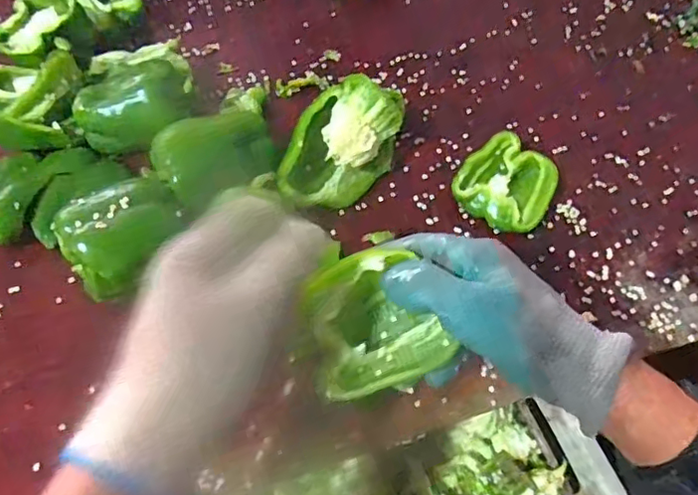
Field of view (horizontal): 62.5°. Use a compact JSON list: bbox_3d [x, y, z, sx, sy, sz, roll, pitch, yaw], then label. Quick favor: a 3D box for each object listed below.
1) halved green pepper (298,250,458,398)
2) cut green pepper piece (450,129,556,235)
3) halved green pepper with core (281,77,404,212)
[{"bbox_3d":[0.013,0.043,0.342,0.070,0.045,0.078,-17,91,-17],"label":"halved green pepper"},{"bbox_3d":[0.134,-0.052,0.488,0.075,0.027,0.077,0,62,-1],"label":"cut green pepper piece"},{"bbox_3d":[-0.007,-0.079,0.471,0.072,0.075,0.098,21,64,10],"label":"halved green pepper with core"}]

